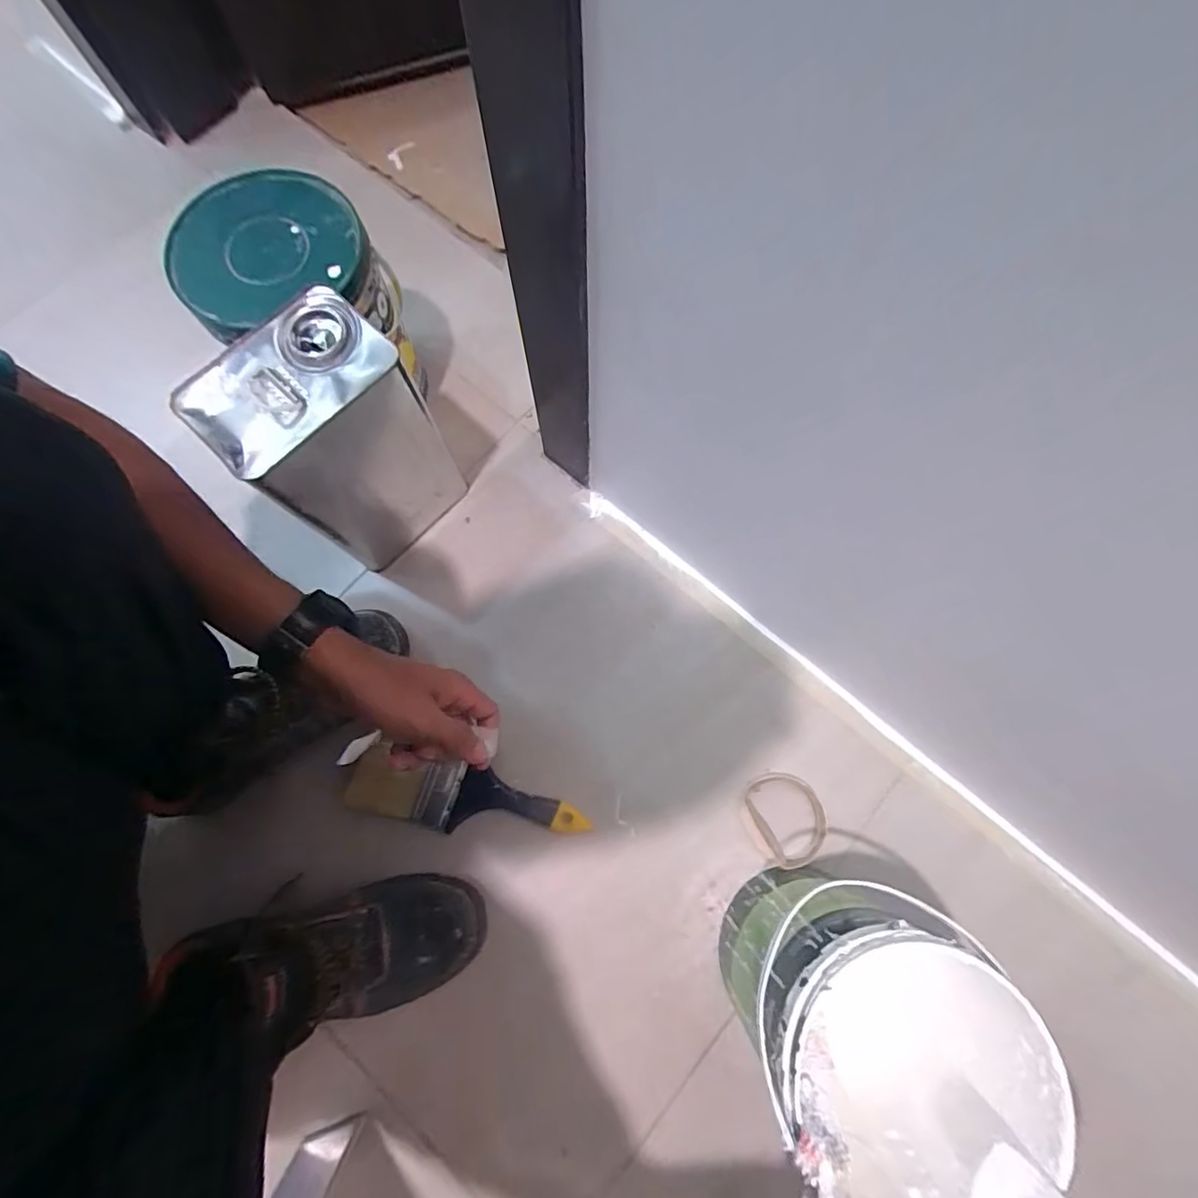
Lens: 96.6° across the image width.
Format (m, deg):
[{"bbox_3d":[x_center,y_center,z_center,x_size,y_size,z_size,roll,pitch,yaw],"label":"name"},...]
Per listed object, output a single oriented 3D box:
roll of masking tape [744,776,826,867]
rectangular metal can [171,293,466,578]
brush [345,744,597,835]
[{"bbox_3d":[0.198,0.226,0.555,0.068,0.016,0.091,-27,78,-7],"label":"roll of masking tape"},{"bbox_3d":[-0.247,-0.146,0.536,0.109,0.239,0.151,43,80,9],"label":"rectangular metal can"},{"bbox_3d":[-0.137,0.211,0.556,0.244,0.026,0.065,12,76,2],"label":"brush"}]

